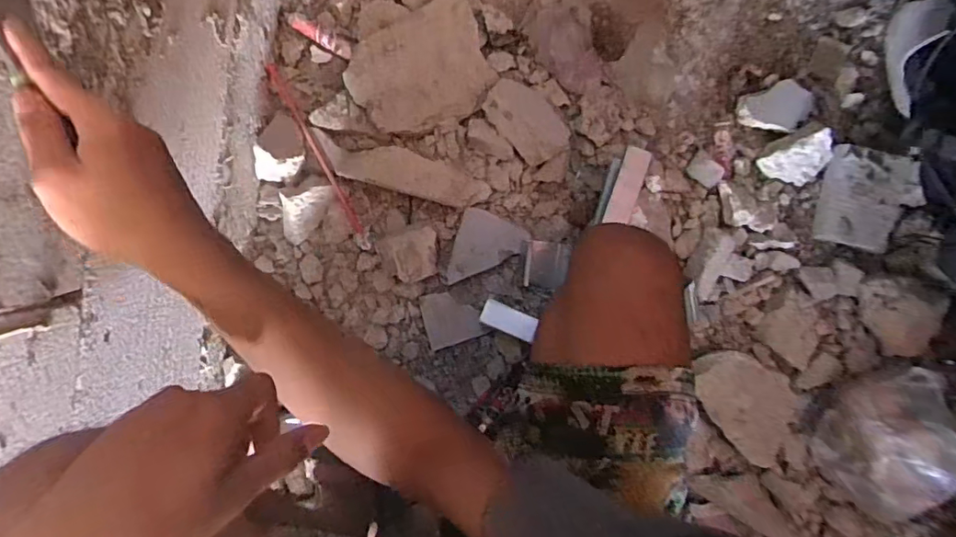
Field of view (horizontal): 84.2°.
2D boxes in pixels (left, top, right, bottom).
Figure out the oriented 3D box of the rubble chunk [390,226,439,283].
[{"bbox_3d":[-0.087,-0.019,0.743,0.062,0.054,0.074,-7,93,0],"label":"rubble chunk"}]

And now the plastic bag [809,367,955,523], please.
[{"bbox_3d":[0.541,0.239,0.694,0.111,0.120,0.202,7,95,-3],"label":"plastic bag"}]

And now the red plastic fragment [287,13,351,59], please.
[{"bbox_3d":[-0.228,-0.333,0.755,0.100,0.018,0.021,28,92,-2],"label":"red plastic fragment"}]

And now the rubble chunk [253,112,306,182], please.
[{"bbox_3d":[-0.268,-0.166,0.712,0.062,0.035,0.092,0,93,-1],"label":"rubble chunk"}]

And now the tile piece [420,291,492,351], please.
[{"bbox_3d":[-0.035,0.071,0.775,0.086,0.016,0.079,-14,93,0],"label":"tile piece"}]

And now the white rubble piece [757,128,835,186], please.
[{"bbox_3d":[0.468,-0.156,0.771,0.084,0.056,0.072,-33,93,1],"label":"white rubble piece"}]

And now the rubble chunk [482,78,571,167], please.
[{"bbox_3d":[0.071,-0.207,0.735,0.127,0.029,0.080,45,92,-3],"label":"rubble chunk"}]

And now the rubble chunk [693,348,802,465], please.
[{"bbox_3d":[0.386,0.186,0.750,0.115,0.038,0.167,-39,93,2],"label":"rubble chunk"}]

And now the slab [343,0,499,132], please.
[{"bbox_3d":[-0.073,-0.274,0.732,0.199,0.025,0.149,-33,101,-8],"label":"slab"}]

